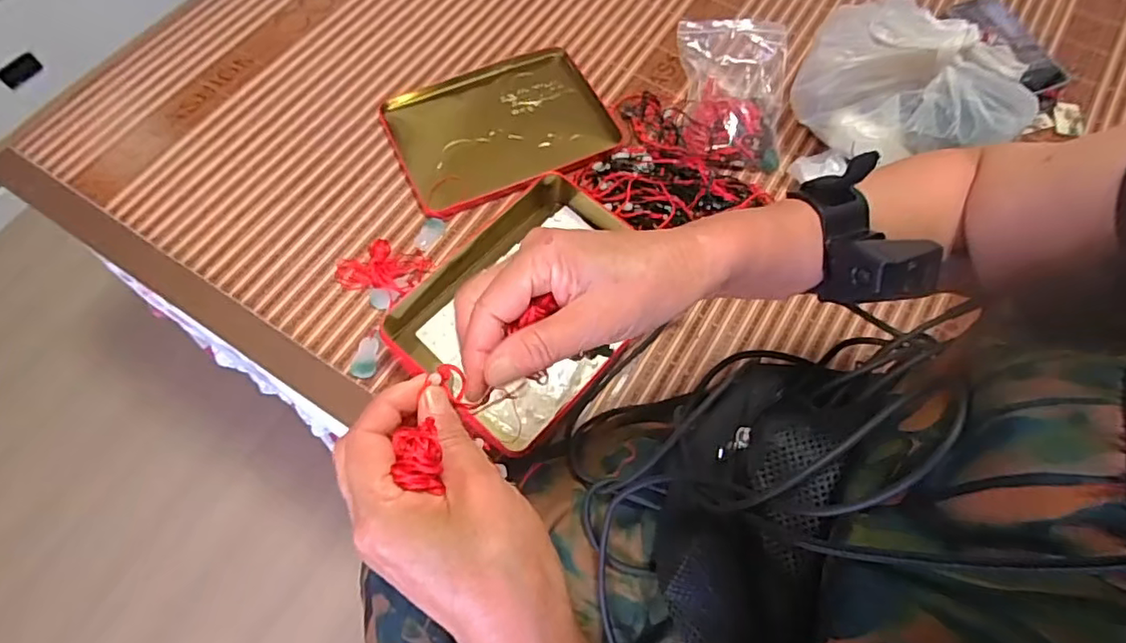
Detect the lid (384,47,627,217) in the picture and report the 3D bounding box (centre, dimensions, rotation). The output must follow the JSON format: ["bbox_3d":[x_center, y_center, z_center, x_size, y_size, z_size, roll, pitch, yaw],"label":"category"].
[{"bbox_3d":[-0.073,-0.231,0.691,0.243,0.013,0.182,-22,68,-9],"label":"lid"}]

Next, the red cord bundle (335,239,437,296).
[{"bbox_3d":[-0.185,-0.057,0.609,0.094,0.014,0.057,11,67,6],"label":"red cord bundle"}]

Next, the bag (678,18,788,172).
[{"bbox_3d":[0.198,-0.268,0.687,0.123,0.053,0.180,4,66,2],"label":"bag"}]

